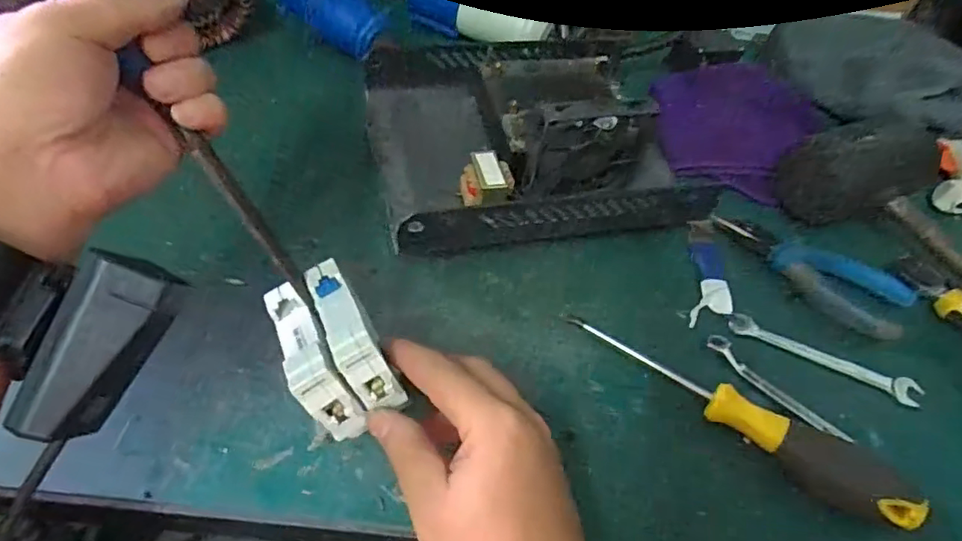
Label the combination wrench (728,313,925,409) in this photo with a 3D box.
[{"bbox_3d":[0.223,0.056,0.372,0.120,0.005,0.019,24,53,12],"label":"combination wrench"}]

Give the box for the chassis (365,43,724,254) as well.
[{"bbox_3d":[0.035,-0.112,0.415,0.221,0.086,0.187,-7,53,-12],"label":"chassis"}]

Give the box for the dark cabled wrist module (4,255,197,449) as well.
[{"bbox_3d":[-0.142,0.028,0.215,0.023,0.028,0.070,27,85,12],"label":"dark cabled wrist module"}]

